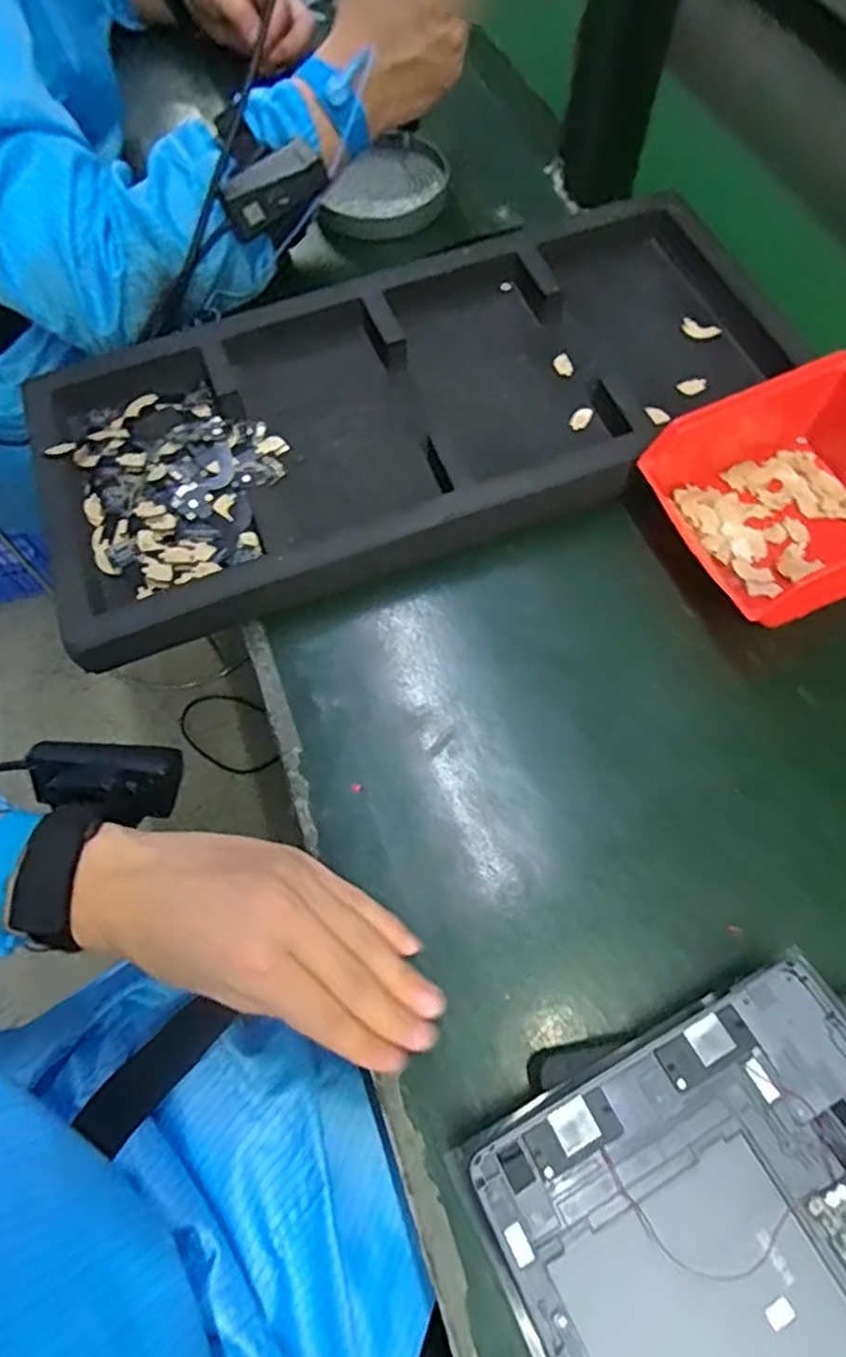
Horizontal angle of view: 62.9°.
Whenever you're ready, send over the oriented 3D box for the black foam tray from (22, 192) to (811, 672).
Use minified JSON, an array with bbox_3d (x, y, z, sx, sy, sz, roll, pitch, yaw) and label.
[{"bbox_3d":[-0.005,-0.183,0.458,0.499,0.043,0.237,-18,66,-8],"label":"black foam tray"}]

